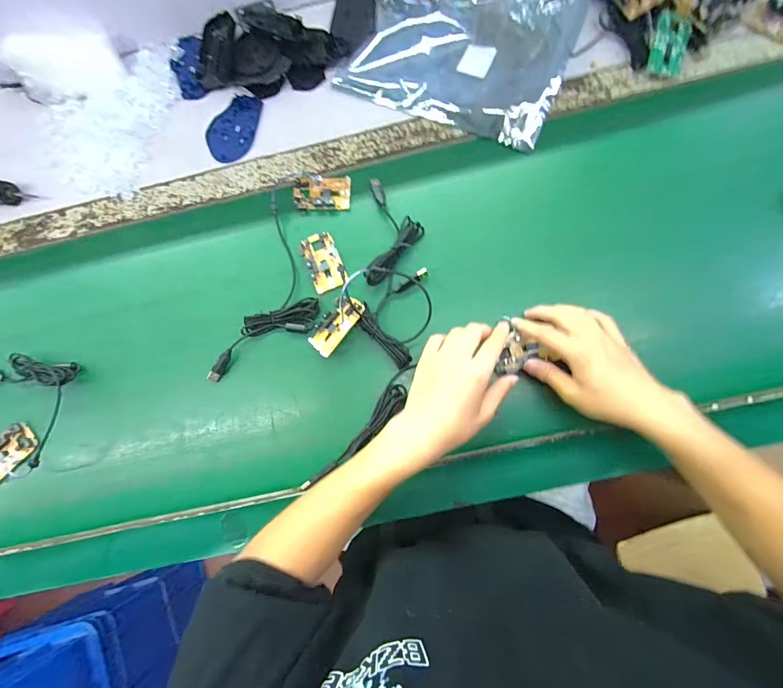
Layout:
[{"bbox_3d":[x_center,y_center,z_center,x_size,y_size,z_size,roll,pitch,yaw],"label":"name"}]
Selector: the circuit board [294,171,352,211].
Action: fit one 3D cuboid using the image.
[{"bbox_3d":[-0.094,-0.210,0.500,0.077,0.011,0.052,4,83,6],"label":"circuit board"}]

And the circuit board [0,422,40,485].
[{"bbox_3d":[-0.509,0.146,0.481,0.044,0.013,0.076,40,83,-3],"label":"circuit board"}]

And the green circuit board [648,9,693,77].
[{"bbox_3d":[0.371,-0.400,0.485,0.044,0.010,0.081,13,84,7],"label":"green circuit board"}]

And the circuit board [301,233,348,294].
[{"bbox_3d":[-0.090,-0.108,0.481,0.044,0.012,0.078,-24,81,2],"label":"circuit board"}]

